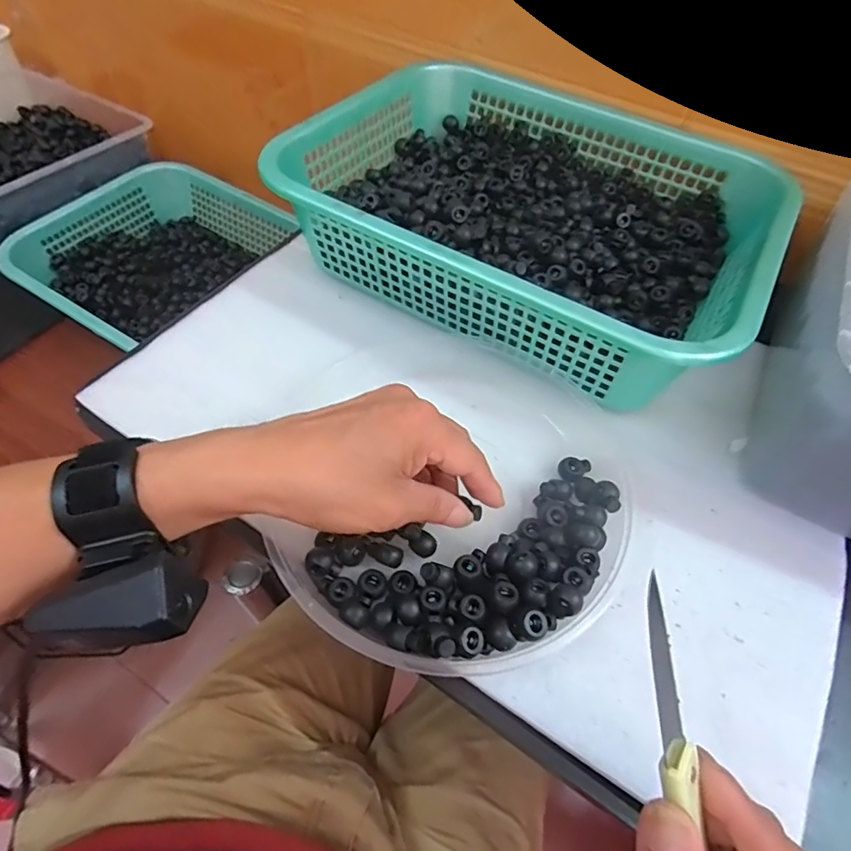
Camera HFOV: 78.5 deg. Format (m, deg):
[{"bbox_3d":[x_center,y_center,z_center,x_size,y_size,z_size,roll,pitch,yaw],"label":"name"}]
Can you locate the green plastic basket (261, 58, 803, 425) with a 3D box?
[{"bbox_3d":[0.094,-0.187,0.460,0.372,0.094,0.286,28,60,15],"label":"green plastic basket"}]

